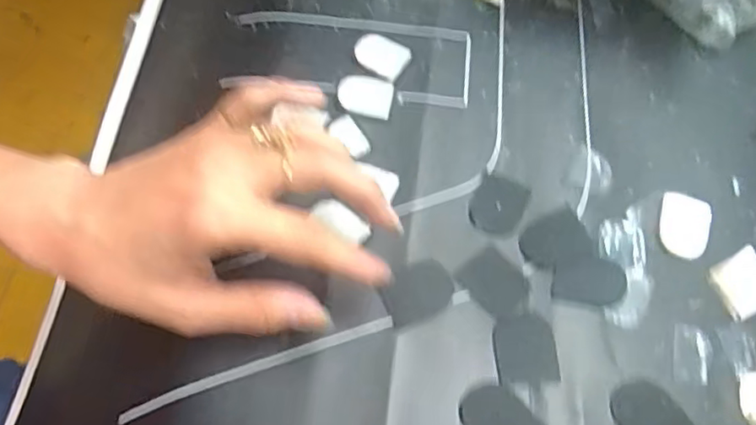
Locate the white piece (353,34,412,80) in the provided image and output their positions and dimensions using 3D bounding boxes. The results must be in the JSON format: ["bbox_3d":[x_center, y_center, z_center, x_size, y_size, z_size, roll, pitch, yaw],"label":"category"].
[{"bbox_3d":[0.002,-0.094,0.356,0.033,0.004,0.026,33,66,16],"label":"white piece"}]

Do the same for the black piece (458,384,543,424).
[{"bbox_3d":[0.053,0.091,0.261,0.026,0.004,0.033,-36,68,-18],"label":"black piece"}]

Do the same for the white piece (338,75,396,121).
[{"bbox_3d":[-0.008,-0.067,0.342,0.030,0.005,0.025,10,62,5],"label":"white piece"}]

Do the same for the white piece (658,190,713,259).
[{"bbox_3d":[0.156,0.007,0.305,0.025,0.007,0.032,19,63,9],"label":"white piece"}]

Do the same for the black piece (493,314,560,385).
[{"bbox_3d":[0.068,0.062,0.275,0.028,0.004,0.031,-1,62,-2],"label":"black piece"}]

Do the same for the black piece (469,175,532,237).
[{"bbox_3d":[0.063,-0.004,0.313,0.027,0.004,0.033,22,64,11],"label":"black piece"}]

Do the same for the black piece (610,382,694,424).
[{"bbox_3d":[0.119,0.089,0.260,0.029,0.004,0.032,-26,65,-14],"label":"black piece"}]

